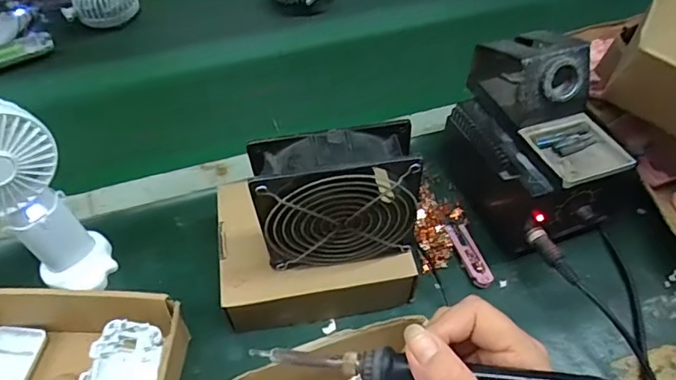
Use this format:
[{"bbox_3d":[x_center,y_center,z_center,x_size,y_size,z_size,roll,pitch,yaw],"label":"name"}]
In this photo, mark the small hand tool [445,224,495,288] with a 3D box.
[{"bbox_3d":[0.127,0.060,0.482,0.022,0.006,0.073,-13,54,-9],"label":"small hand tool"}]

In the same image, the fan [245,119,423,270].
[{"bbox_3d":[0.000,0.008,0.387,0.123,0.114,0.047,-6,53,-5],"label":"fan"}]

